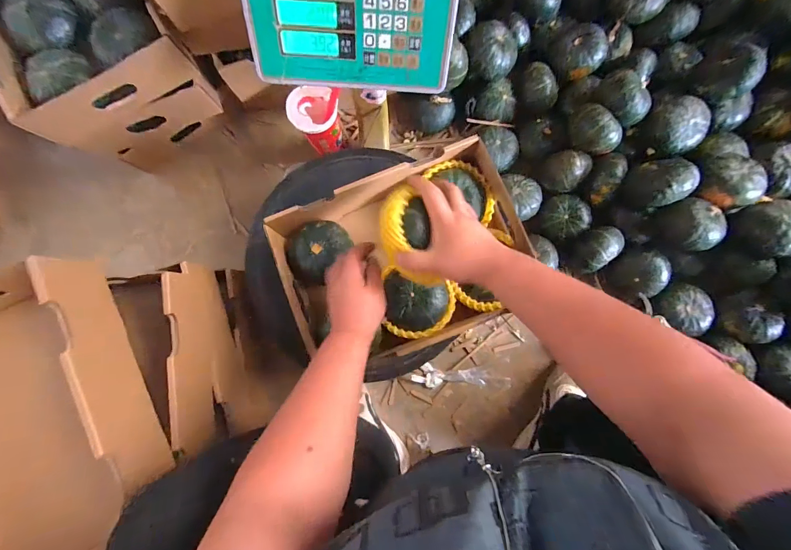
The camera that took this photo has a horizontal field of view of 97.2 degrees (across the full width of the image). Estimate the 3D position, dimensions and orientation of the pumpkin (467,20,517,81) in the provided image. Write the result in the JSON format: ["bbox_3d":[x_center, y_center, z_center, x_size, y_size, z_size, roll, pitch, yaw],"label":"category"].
[{"bbox_3d":[0.176,-0.408,0.634,0.086,0.060,0.097,22,87,5],"label":"pumpkin"}]

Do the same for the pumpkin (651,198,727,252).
[{"bbox_3d":[0.499,-0.082,0.589,0.086,0.064,0.083,0,85,3],"label":"pumpkin"}]

